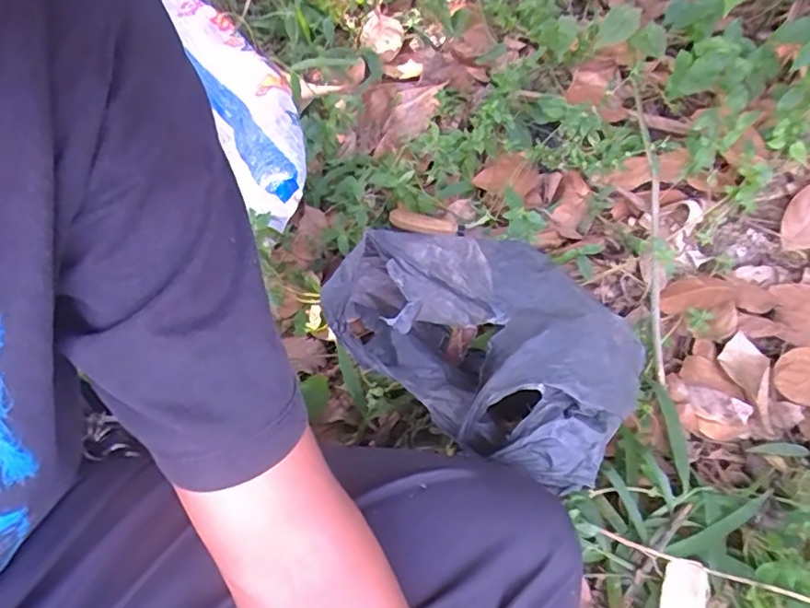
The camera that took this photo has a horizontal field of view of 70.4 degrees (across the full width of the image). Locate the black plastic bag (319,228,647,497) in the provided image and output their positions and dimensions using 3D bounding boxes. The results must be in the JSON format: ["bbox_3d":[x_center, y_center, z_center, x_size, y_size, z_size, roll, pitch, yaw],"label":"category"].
[{"bbox_3d":[0.067,0.027,0.504,0.263,0.095,0.180,27,47,28],"label":"black plastic bag"}]

